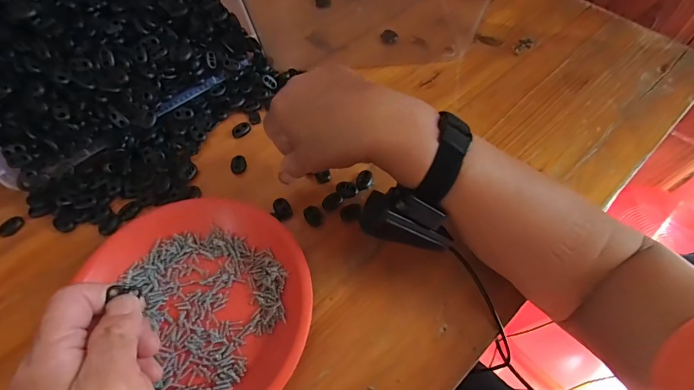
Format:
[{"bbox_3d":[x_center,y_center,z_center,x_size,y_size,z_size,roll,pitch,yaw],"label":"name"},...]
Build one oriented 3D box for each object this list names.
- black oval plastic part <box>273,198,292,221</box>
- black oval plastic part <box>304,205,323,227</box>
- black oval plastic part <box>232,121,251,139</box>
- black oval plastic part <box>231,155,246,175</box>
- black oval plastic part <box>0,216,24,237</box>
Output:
[{"bbox_3d":[-0.063,0.014,0.370,0.016,0.010,0.022,-25,61,-13],"label":"black oval plastic part"},{"bbox_3d":[-0.032,0.020,0.362,0.016,0.010,0.019,-18,60,-9],"label":"black oval plastic part"},{"bbox_3d":[-0.117,-0.072,0.417,0.020,0.013,0.008,-28,62,-15],"label":"black oval plastic part"},{"bbox_3d":[-0.114,-0.032,0.396,0.016,0.008,0.018,-20,60,-11],"label":"black oval plastic part"},{"bbox_3d":[-0.326,0.030,0.364,0.014,0.008,0.022,19,61,12],"label":"black oval plastic part"}]

